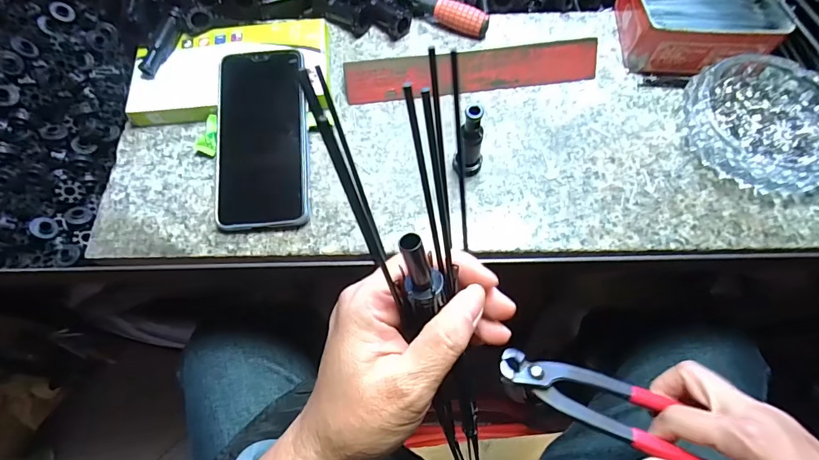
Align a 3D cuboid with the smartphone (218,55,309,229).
[{"bbox_3d":[-0.124,-0.079,0.343,0.074,0.011,0.157,-4,79,-2],"label":"smartphone"}]

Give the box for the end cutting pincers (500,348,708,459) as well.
[{"bbox_3d":[0.134,0.117,0.283,0.141,0.020,0.044,26,46,11],"label":"end cutting pincers"}]

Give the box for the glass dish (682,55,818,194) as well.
[{"bbox_3d":[0.291,-0.087,0.335,0.117,0.028,0.117,0,68,1],"label":"glass dish"}]

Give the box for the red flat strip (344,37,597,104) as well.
[{"bbox_3d":[0.056,-0.145,0.370,0.226,0.025,0.028,-7,68,-2],"label":"red flat strip"}]

